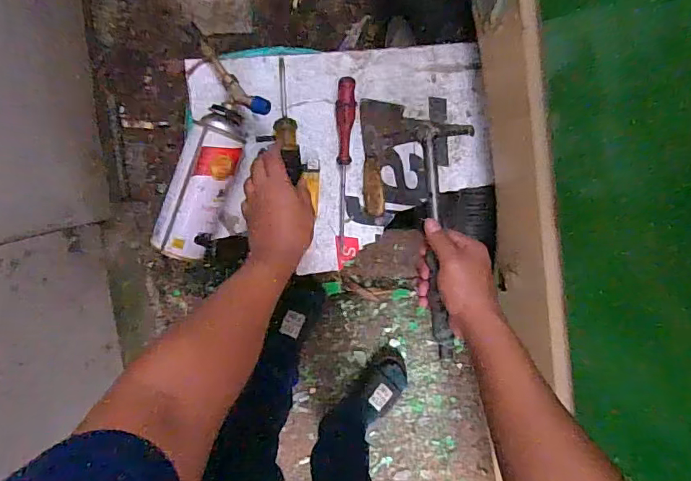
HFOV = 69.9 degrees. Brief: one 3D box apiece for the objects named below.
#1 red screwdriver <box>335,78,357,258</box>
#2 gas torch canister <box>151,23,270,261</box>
[{"bbox_3d":[-0.005,-0.096,0.647,0.025,0.019,0.221,4,98,-4],"label":"red screwdriver"},{"bbox_3d":[-0.160,-0.102,0.603,0.094,0.070,0.250,16,97,-6],"label":"gas torch canister"}]

